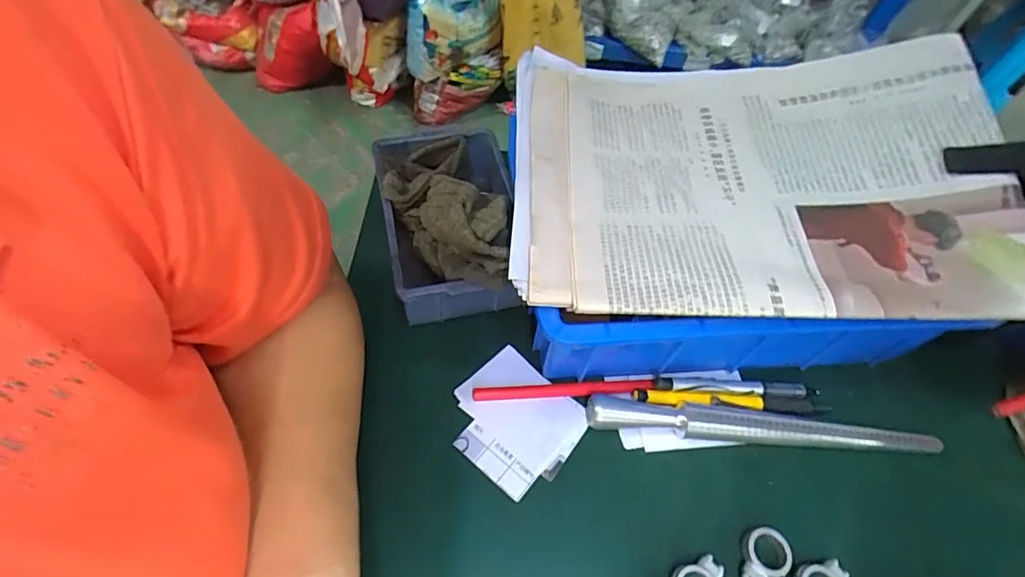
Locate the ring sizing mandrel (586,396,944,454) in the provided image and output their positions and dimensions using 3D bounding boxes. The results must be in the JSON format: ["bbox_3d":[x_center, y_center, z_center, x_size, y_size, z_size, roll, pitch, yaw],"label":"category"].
[{"bbox_3d":[0.167,0.091,0.330,0.234,0.020,0.020,4,56,-2],"label":"ring sizing mandrel"}]

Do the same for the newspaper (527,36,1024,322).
[{"bbox_3d":[0.146,-0.083,0.312,0.282,0.053,0.218,4,56,-2],"label":"newspaper"}]

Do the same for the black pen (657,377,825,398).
[{"bbox_3d":[0.155,0.069,0.346,0.120,0.012,0.012,4,56,-7],"label":"black pen"}]

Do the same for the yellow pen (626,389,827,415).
[{"bbox_3d":[0.150,0.077,0.340,0.134,0.010,0.011,2,56,-3],"label":"yellow pen"}]

